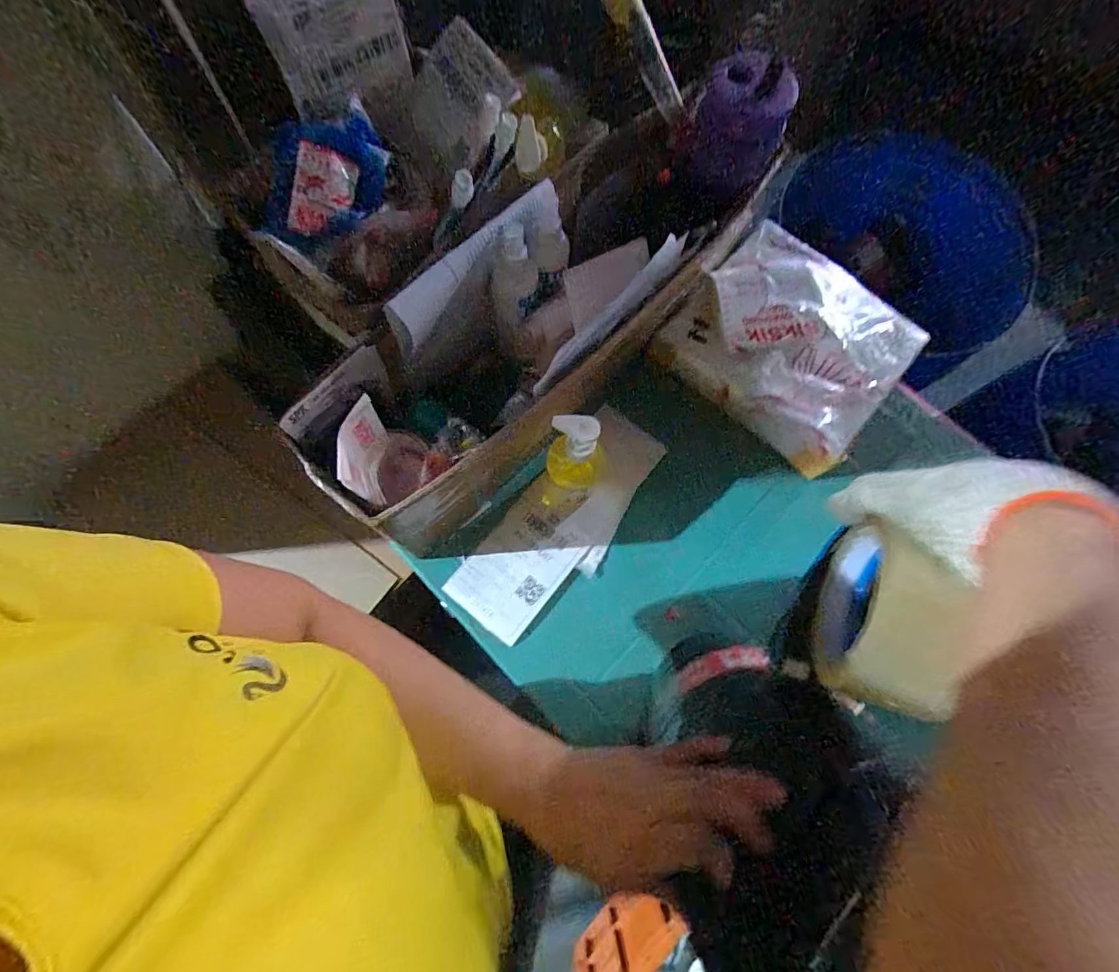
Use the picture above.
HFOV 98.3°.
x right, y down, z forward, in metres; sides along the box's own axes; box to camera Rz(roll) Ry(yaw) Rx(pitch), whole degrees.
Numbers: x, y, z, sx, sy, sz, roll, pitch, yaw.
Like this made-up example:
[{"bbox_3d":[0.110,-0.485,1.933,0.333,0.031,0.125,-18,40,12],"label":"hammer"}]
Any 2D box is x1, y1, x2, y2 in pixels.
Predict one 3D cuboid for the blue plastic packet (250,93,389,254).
[{"bbox_3d":[-0.217,-0.281,0.445,0.140,0.084,0.041,-40,44,-13],"label":"blue plastic packet"}]

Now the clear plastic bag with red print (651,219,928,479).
[{"bbox_3d":[0.284,-0.178,0.593,0.254,0.058,0.240,39,75,11],"label":"clear plastic bag with red print"}]

